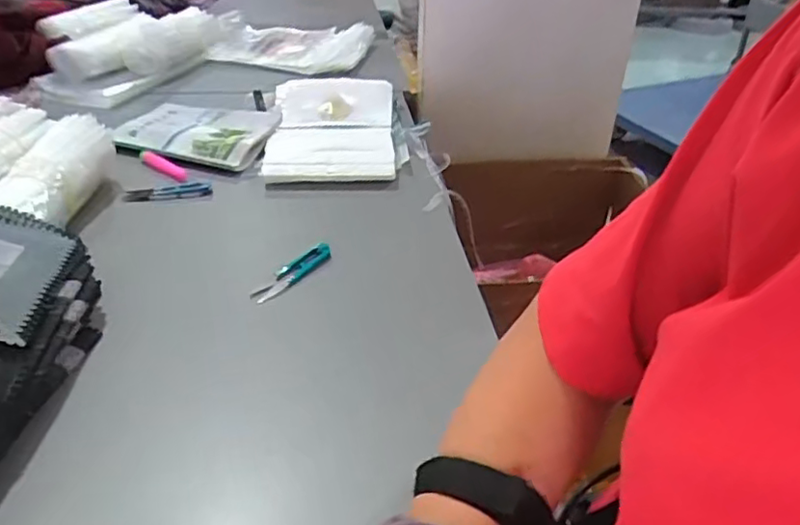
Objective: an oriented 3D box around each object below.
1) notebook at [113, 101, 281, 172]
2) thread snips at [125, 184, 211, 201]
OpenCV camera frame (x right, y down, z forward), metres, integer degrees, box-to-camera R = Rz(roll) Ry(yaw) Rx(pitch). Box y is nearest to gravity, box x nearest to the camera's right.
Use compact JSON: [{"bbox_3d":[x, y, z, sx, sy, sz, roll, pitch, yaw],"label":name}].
[{"bbox_3d":[-0.275,-0.184,0.899,0.186,0.029,0.162,9,35,9],"label":"notebook"},{"bbox_3d":[-0.283,-0.086,0.791,0.100,0.009,0.025,-8,35,-15],"label":"thread snips"}]

